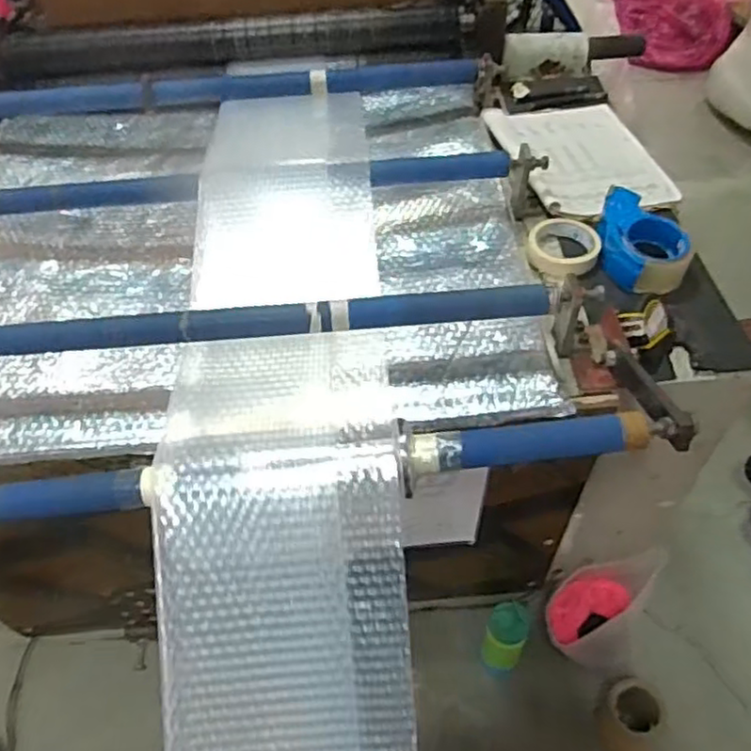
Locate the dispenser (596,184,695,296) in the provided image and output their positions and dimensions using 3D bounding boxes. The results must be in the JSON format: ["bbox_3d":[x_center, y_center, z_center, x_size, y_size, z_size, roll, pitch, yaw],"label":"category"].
[{"bbox_3d":[0.353,-0.182,0.899,0.104,0.059,0.162,-11,52,-7],"label":"dispenser"}]

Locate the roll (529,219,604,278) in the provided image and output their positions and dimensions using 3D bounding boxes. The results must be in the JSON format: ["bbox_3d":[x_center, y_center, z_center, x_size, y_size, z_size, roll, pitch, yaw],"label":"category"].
[{"bbox_3d":[0.259,-0.177,0.918,0.094,0.033,0.096,-1,51,1],"label":"roll"}]

